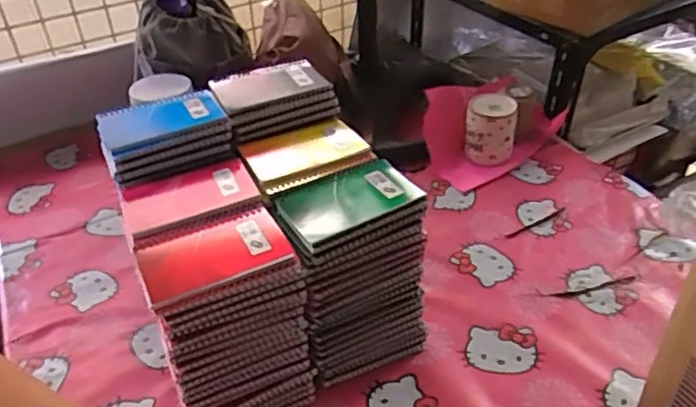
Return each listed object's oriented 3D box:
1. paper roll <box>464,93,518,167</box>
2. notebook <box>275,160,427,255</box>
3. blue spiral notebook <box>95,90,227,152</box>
[{"bbox_3d":[0.241,-0.127,1.048,0.083,0.096,0.076,5,38,10],"label":"paper roll"},{"bbox_3d":[-0.002,-0.005,0.637,0.137,0.013,0.101,-22,41,-24],"label":"notebook"},{"bbox_3d":[-0.218,-0.103,0.715,0.133,0.014,0.091,-18,40,-19],"label":"blue spiral notebook"}]

